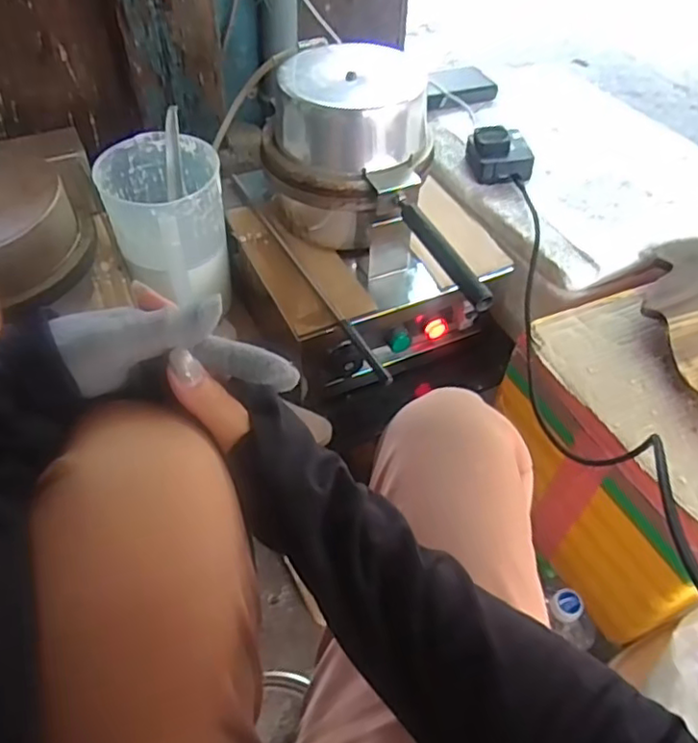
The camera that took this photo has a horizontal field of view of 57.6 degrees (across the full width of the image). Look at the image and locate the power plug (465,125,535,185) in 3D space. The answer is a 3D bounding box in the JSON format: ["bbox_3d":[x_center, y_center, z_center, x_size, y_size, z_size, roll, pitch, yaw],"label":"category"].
[{"bbox_3d":[0.197,-0.284,0.829,0.078,0.052,0.075,1,49,-2],"label":"power plug"}]

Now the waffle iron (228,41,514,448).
[{"bbox_3d":[0.034,-0.127,0.732,0.256,0.332,0.311,-19,53,-18],"label":"waffle iron"}]

